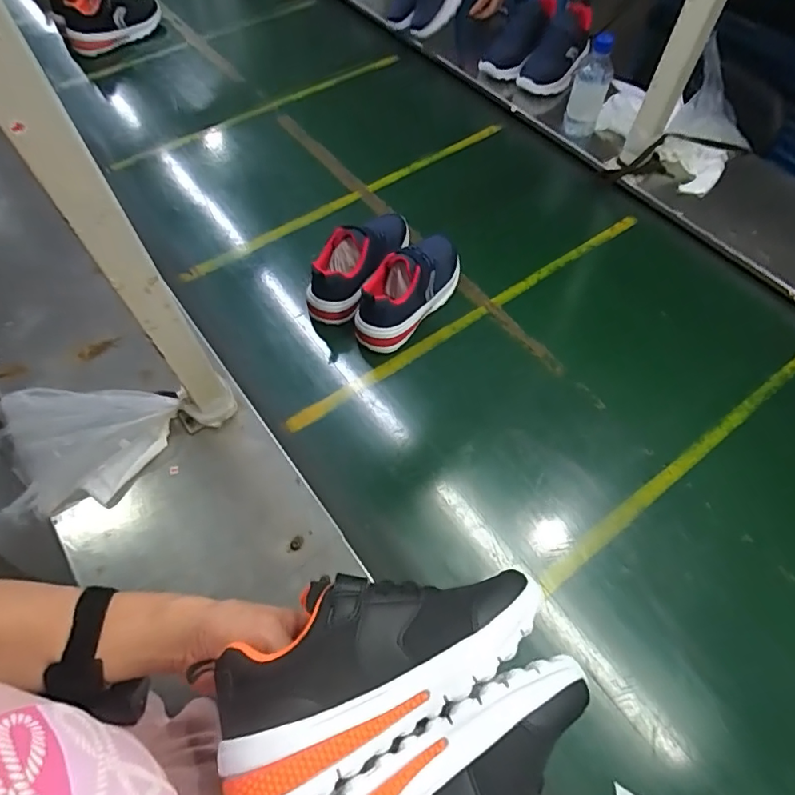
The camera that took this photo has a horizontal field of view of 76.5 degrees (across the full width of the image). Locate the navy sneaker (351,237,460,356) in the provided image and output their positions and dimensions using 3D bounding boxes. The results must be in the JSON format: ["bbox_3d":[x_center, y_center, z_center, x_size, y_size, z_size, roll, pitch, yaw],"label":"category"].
[{"bbox_3d":[0.022,-0.168,0.758,0.073,0.108,0.209,34,64,16],"label":"navy sneaker"}]

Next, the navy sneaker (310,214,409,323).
[{"bbox_3d":[-0.056,-0.220,0.789,0.076,0.112,0.228,25,62,12],"label":"navy sneaker"}]

